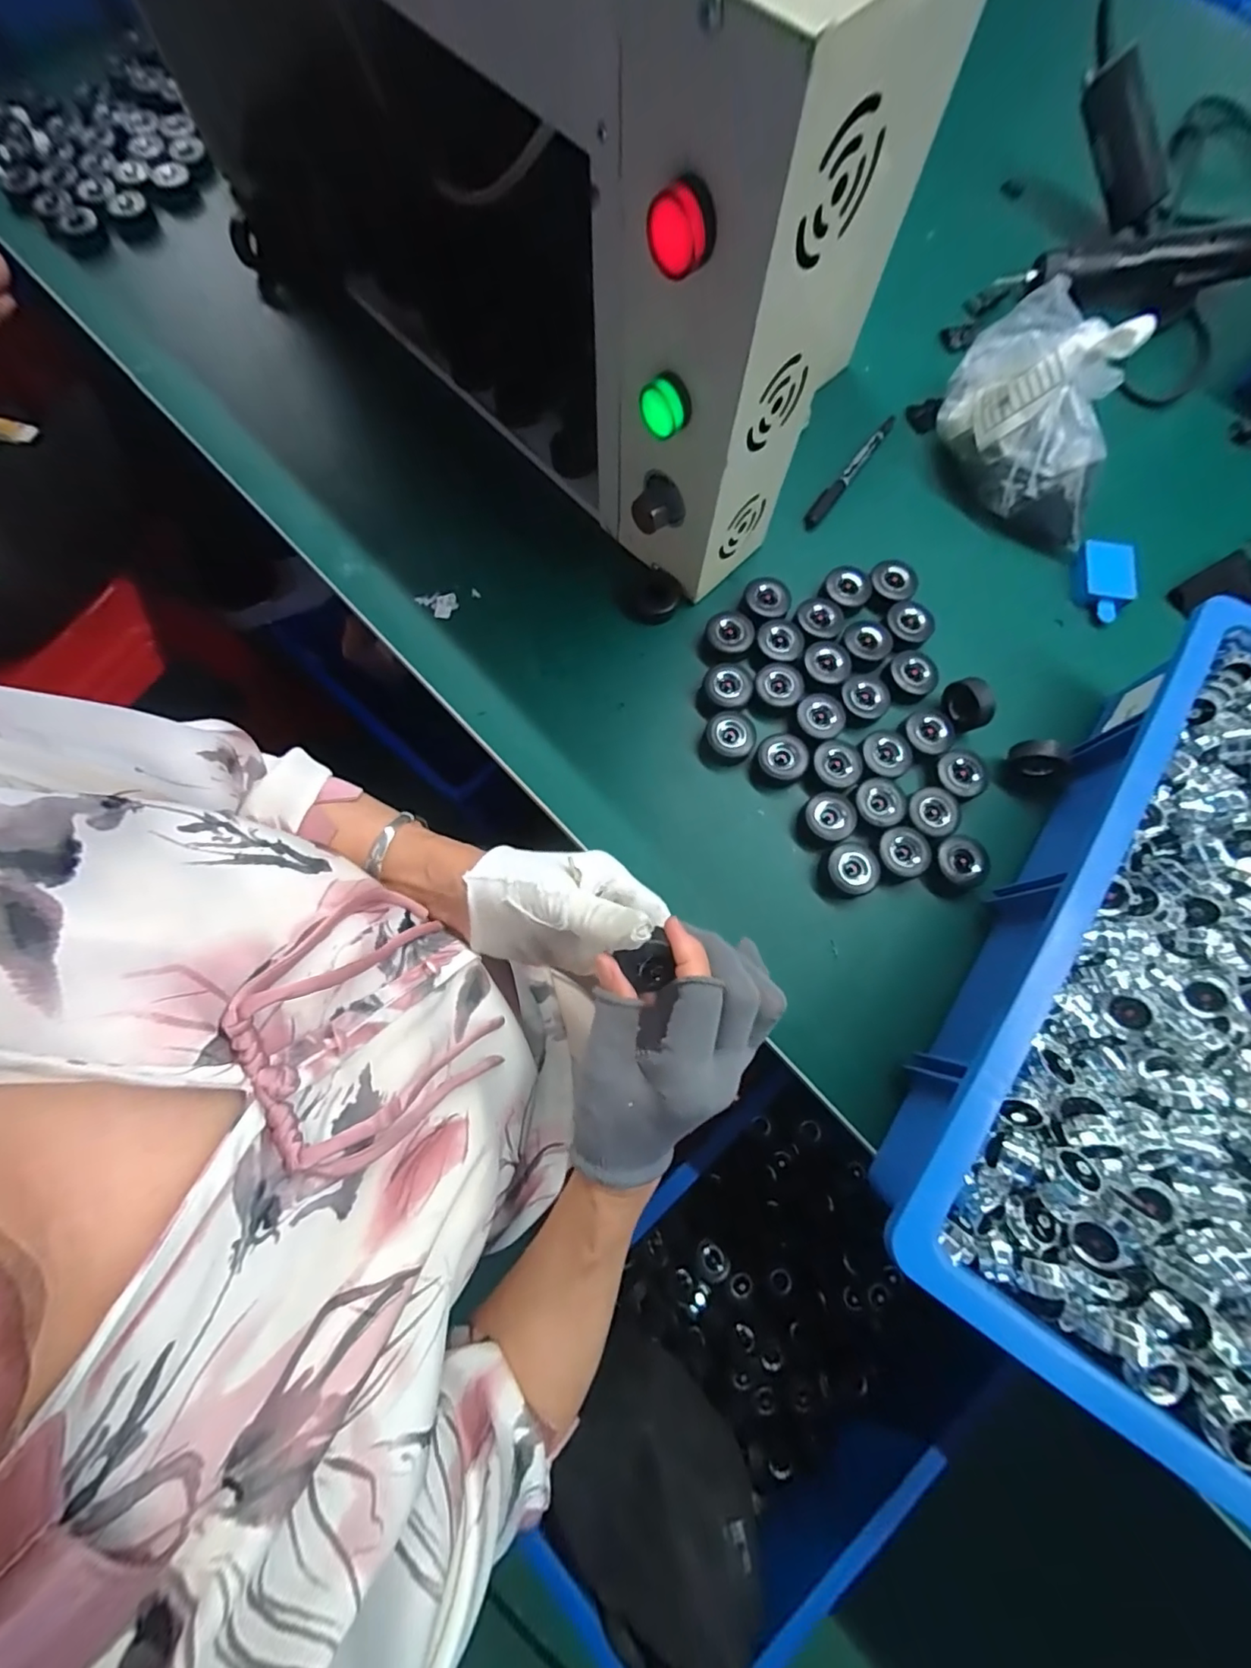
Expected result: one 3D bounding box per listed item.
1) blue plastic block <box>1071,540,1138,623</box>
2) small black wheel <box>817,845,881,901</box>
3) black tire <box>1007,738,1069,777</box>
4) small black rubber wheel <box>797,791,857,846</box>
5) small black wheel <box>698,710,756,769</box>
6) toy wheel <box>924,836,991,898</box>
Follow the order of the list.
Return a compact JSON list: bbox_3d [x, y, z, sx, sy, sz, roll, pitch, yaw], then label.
[{"bbox_3d":[0.396,-0.206,0.450,0.042,0.016,0.067,0,77,1],"label":"blue plastic block"},{"bbox_3d":[0.159,0.027,0.387,0.037,0.020,0.036,0,77,1],"label":"small black wheel"},{"bbox_3d":[0.299,-0.054,0.396,0.037,0.037,0.014,19,78,5],"label":"black tire"},{"bbox_3d":[0.145,-0.011,0.395,0.035,0.018,0.034,0,77,1],"label":"small black rubber wheel"},{"bbox_3d":[0.078,-0.071,0.410,0.036,0.020,0.041,23,78,6],"label":"small black wheel"},{"bbox_3d":[0.234,0.023,0.385,0.035,0.020,0.039,-17,77,-3],"label":"toy wheel"}]

